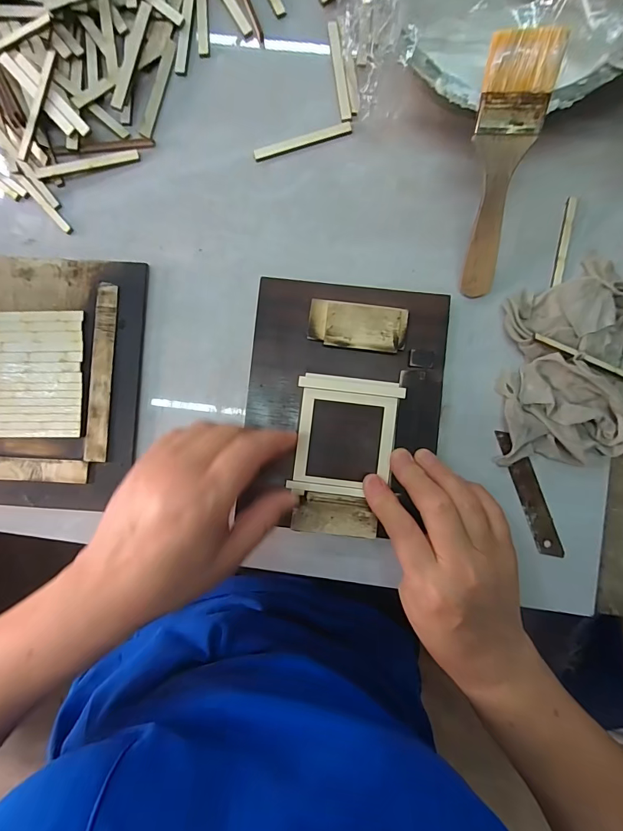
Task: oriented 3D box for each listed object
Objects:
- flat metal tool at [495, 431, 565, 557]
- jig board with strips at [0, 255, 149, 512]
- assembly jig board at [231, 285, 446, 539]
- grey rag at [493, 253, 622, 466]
[{"bbox_3d":[0.170,0.060,0.300,0.018,0.006,0.103,-20,89,-1],"label":"flat metal tool"},{"bbox_3d":[-0.216,-0.027,0.307,0.158,0.012,0.193,4,90,0],"label":"jig board with strips"},{"bbox_3d":[0.024,-0.007,0.298,0.144,0.022,0.187,6,90,0],"label":"assembly jig board"},{"bbox_3d":[0.213,-0.040,0.293,0.128,0.040,0.149,2,90,0],"label":"grey rag"}]

